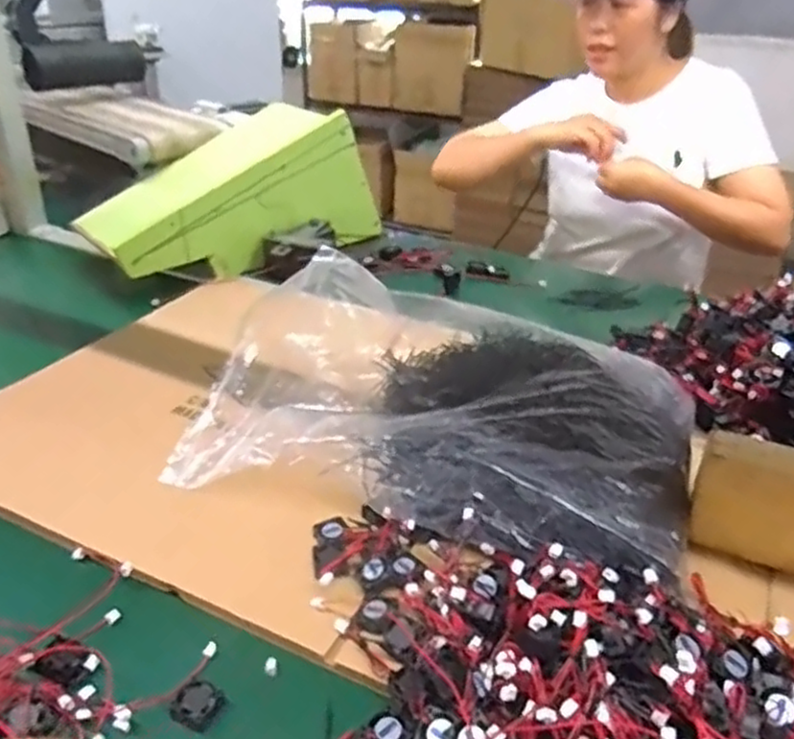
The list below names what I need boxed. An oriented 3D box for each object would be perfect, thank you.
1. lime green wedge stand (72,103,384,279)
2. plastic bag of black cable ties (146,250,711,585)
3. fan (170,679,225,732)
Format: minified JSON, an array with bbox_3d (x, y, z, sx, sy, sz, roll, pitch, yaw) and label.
[{"bbox_3d":[-0.268,-0.284,1.122,0.408,0.176,0.242,-22,38,-35],"label":"lime green wedge stand"},{"bbox_3d":[0.052,0.010,0.675,0.432,0.091,0.328,12,32,17],"label":"plastic bag of black cable ties"},{"bbox_3d":[-0.127,0.214,0.457,0.026,0.016,0.027,1,30,-1],"label":"fan"}]

